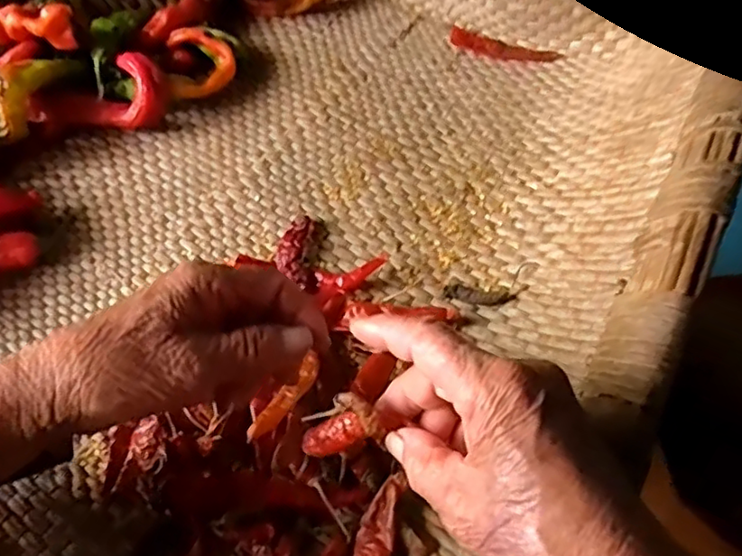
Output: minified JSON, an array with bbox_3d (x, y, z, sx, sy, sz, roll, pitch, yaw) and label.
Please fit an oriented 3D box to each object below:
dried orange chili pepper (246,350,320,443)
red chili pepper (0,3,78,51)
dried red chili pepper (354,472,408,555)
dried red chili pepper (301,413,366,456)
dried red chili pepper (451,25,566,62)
[{"bbox_3d":[-0.048,0.069,0.350,0.012,0.007,0.060,29,49,19],"label":"dried orange chili pepper"},{"bbox_3d":[-0.258,-0.186,0.464,0.065,0.037,0.023,0,59,0],"label":"red chili pepper"},{"bbox_3d":[0.004,0.132,0.323,0.020,0.009,0.056,15,76,10],"label":"dried red chili pepper"},{"bbox_3d":[-0.017,0.071,0.278,0.037,0.009,0.012,-31,48,31],"label":"dried red chili pepper"},{"bbox_3d":[0.119,-0.206,0.556,0.099,0.008,0.022,21,61,12],"label":"dried red chili pepper"}]

